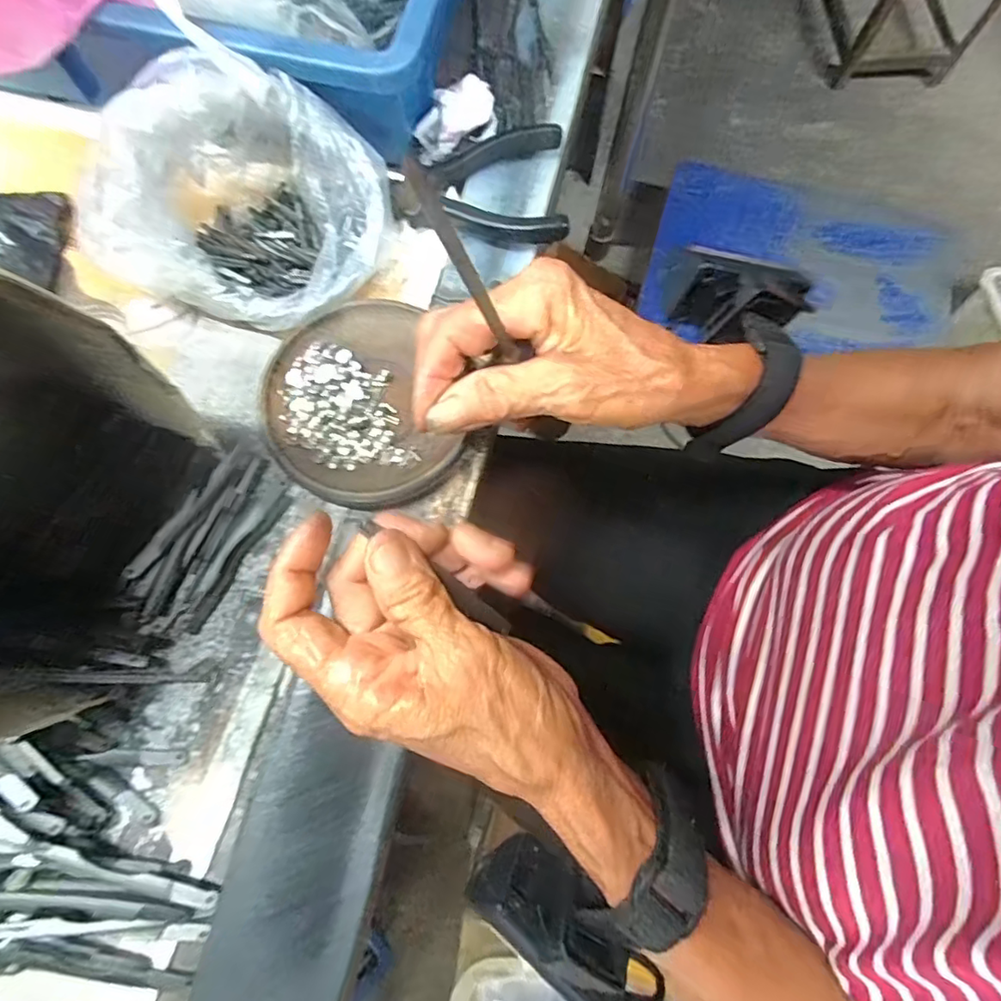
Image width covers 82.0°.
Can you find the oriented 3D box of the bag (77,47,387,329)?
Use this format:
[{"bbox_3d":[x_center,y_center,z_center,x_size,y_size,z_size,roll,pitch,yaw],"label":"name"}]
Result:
[{"bbox_3d":[-0.133,-0.162,0.301,0.129,0.073,0.120,10,73,2],"label":"bag"}]

